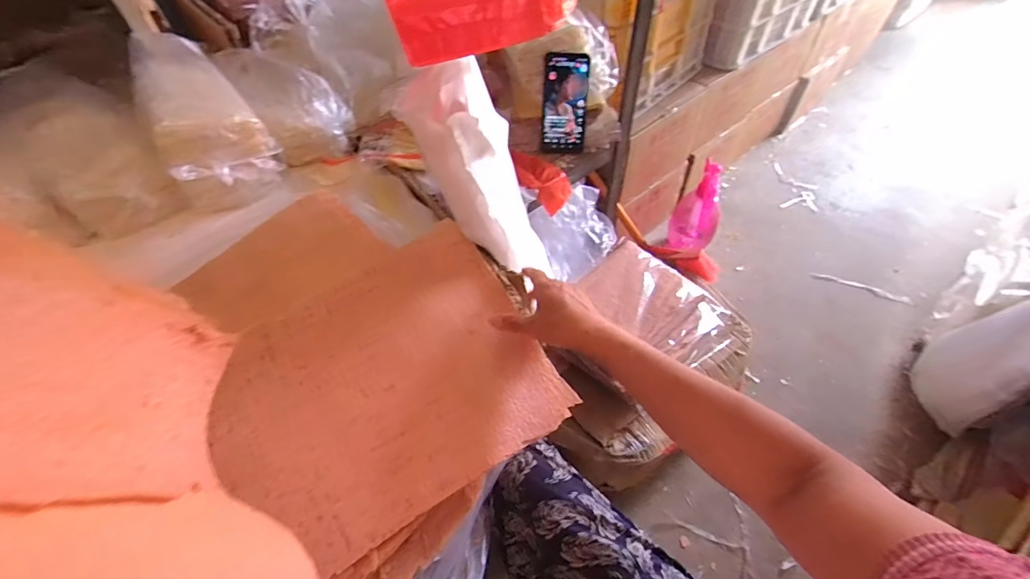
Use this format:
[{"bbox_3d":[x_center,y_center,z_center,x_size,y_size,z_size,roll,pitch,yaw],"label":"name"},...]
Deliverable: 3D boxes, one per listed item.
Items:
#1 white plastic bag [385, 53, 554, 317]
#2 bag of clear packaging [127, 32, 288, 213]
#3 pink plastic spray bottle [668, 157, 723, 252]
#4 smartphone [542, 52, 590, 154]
[{"bbox_3d":[-0.032,-0.133,0.520,0.071,0.258,0.096,-4,50,26],"label":"white plastic bag"},{"bbox_3d":[-0.489,-0.272,0.701,0.152,0.127,0.313,-23,62,-36],"label":"bag of clear packaging"},{"bbox_3d":[0.503,-0.218,1.223,0.121,0.246,0.117,21,56,17],"label":"pink plastic spray bottle"},{"bbox_3d":[0.084,-0.308,0.747,0.074,0.153,0.014,1,23,2],"label":"smartphone"}]

